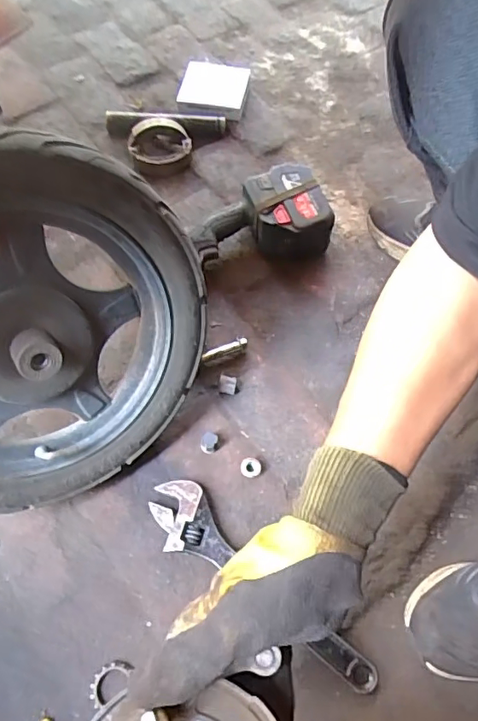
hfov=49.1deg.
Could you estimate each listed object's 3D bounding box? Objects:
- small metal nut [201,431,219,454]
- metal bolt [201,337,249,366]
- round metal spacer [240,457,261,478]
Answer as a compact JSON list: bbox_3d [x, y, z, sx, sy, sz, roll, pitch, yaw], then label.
[{"bbox_3d":[-0.034,0.095,0.610,0.022,0.017,0.021,1,61,-2],"label":"small metal nut"},{"bbox_3d":[-0.018,-0.010,0.665,0.061,0.016,0.016,-25,65,-16],"label":"metal bolt"},{"bbox_3d":[0.014,0.123,0.603,0.024,0.011,0.022,1,61,-2],"label":"round metal spacer"}]

